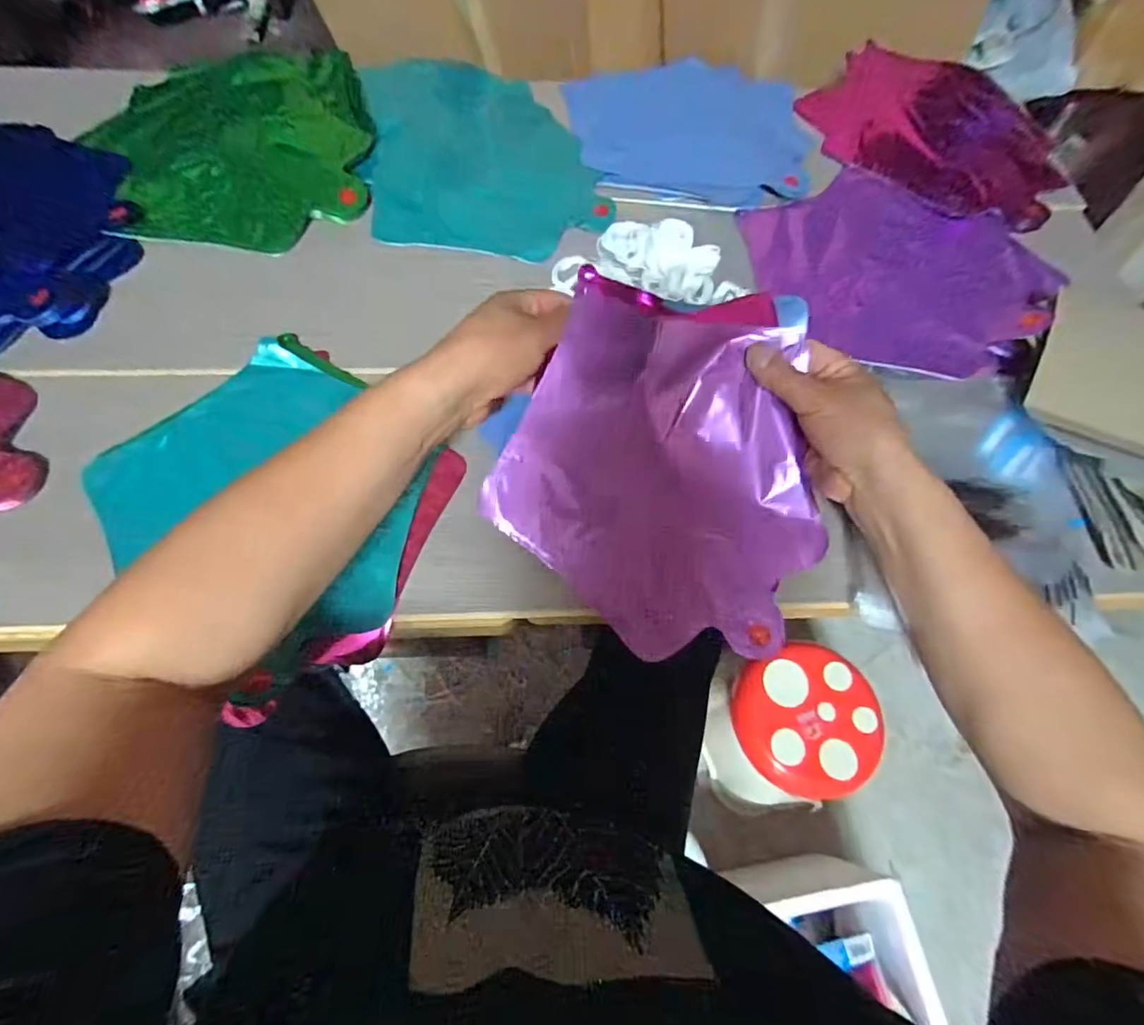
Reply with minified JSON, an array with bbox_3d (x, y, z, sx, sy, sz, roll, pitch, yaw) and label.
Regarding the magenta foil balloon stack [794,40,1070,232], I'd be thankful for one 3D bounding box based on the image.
[{"bbox_3d":[0.415,-0.432,0.600,0.272,0.024,0.241,38,70,14],"label":"magenta foil balloon stack"}]

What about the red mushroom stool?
[{"bbox_3d":[0.356,0.363,0.909,0.250,0.195,0.216,-21,68,-11],"label":"red mushroom stool"}]

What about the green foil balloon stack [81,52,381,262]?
[{"bbox_3d":[-0.337,-0.368,0.534,0.263,0.012,0.291,-3,66,-3],"label":"green foil balloon stack"}]

